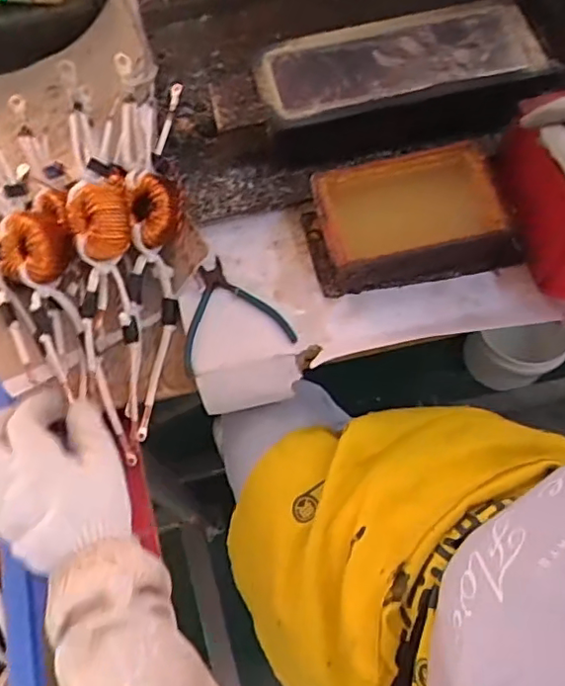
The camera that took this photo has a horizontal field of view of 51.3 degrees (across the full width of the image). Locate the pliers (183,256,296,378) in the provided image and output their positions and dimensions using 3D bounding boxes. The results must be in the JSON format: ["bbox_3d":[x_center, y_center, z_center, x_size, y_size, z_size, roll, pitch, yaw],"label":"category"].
[{"bbox_3d":[-0.065,-0.040,0.677,0.124,0.011,0.128,-18,66,-5],"label":"pliers"}]

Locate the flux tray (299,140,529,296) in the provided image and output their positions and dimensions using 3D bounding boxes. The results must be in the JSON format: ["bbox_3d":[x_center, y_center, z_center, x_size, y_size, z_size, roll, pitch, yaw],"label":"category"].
[{"bbox_3d":[0.145,-0.138,0.673,0.225,0.072,0.128,-11,65,-2],"label":"flux tray"}]

